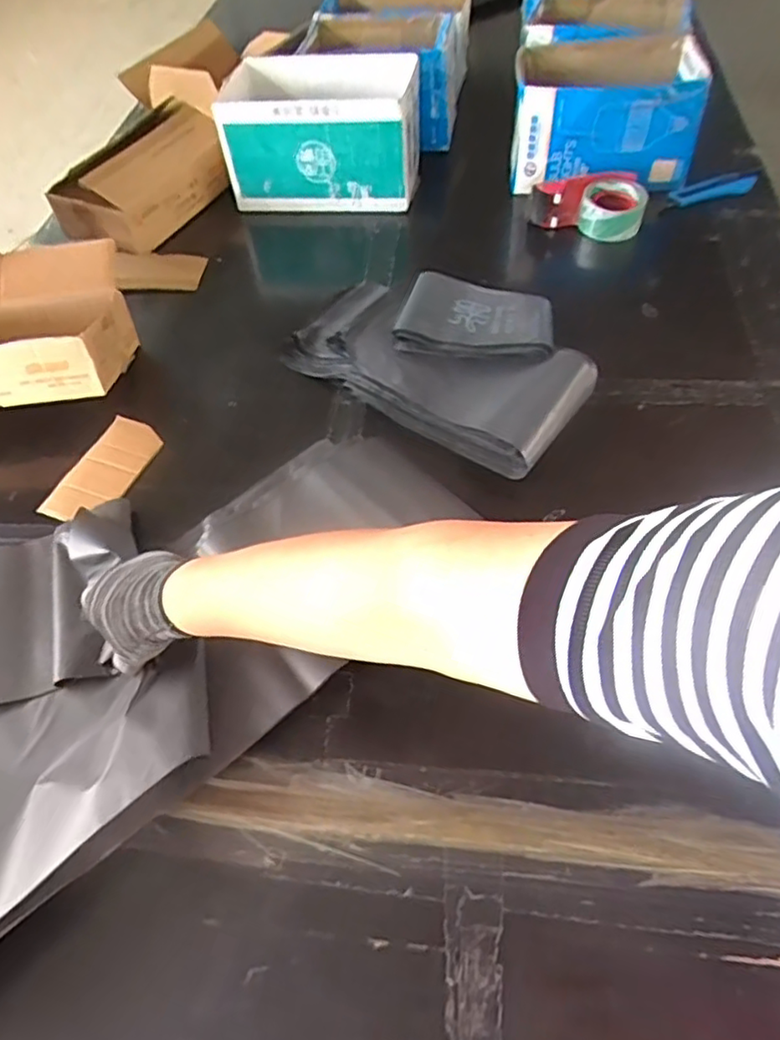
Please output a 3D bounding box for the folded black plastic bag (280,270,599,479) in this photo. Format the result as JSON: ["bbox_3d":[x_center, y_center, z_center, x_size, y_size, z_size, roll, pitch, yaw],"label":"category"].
[{"bbox_3d":[0.079,-0.234,0.796,0.387,0.054,0.283,30,63,24],"label":"folded black plastic bag"}]

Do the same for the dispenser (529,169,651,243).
[{"bbox_3d":[0.299,-0.479,0.958,0.172,0.061,0.095,8,56,11],"label":"dispenser"}]

